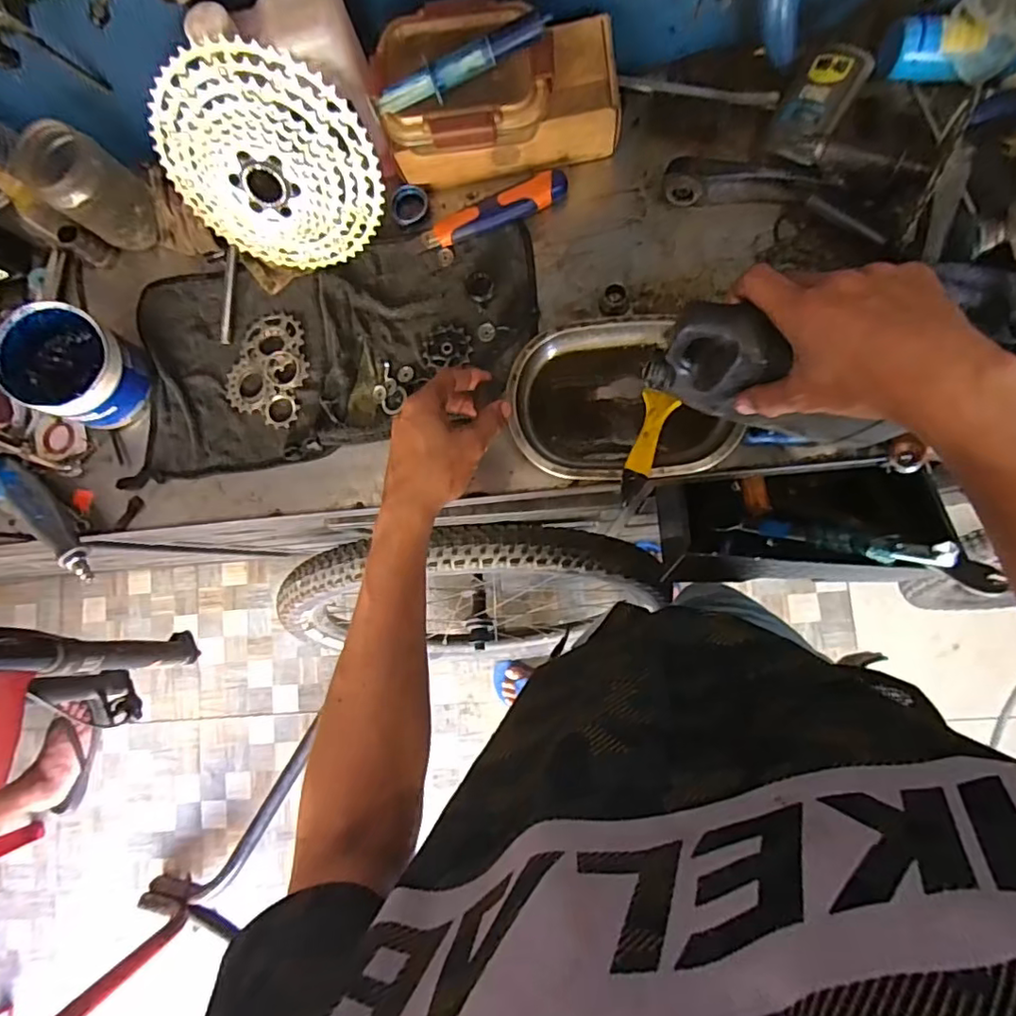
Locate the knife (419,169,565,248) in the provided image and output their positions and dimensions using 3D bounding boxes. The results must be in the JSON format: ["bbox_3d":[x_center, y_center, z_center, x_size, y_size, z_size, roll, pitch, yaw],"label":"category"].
[{"bbox_3d":[-0.012,-0.300,0.586,0.152,0.018,0.027,-22,82,4],"label":"knife"}]

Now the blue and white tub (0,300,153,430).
[{"bbox_3d":[-0.421,-0.137,0.577,0.096,0.093,0.097,-1,84,7],"label":"blue and white tub"}]

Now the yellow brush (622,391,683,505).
[{"bbox_3d":[0.129,-0.055,0.530,0.033,0.016,0.109,14,86,8],"label":"yellow brush"}]

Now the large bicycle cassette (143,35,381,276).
[{"bbox_3d":[-0.214,-0.301,0.526,0.183,0.193,0.027,-7,57,13],"label":"large bicycle cassette"}]

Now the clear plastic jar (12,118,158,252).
[{"bbox_3d":[-0.417,-0.322,0.585,0.090,0.097,0.078,37,89,9],"label":"clear plastic jar"}]

